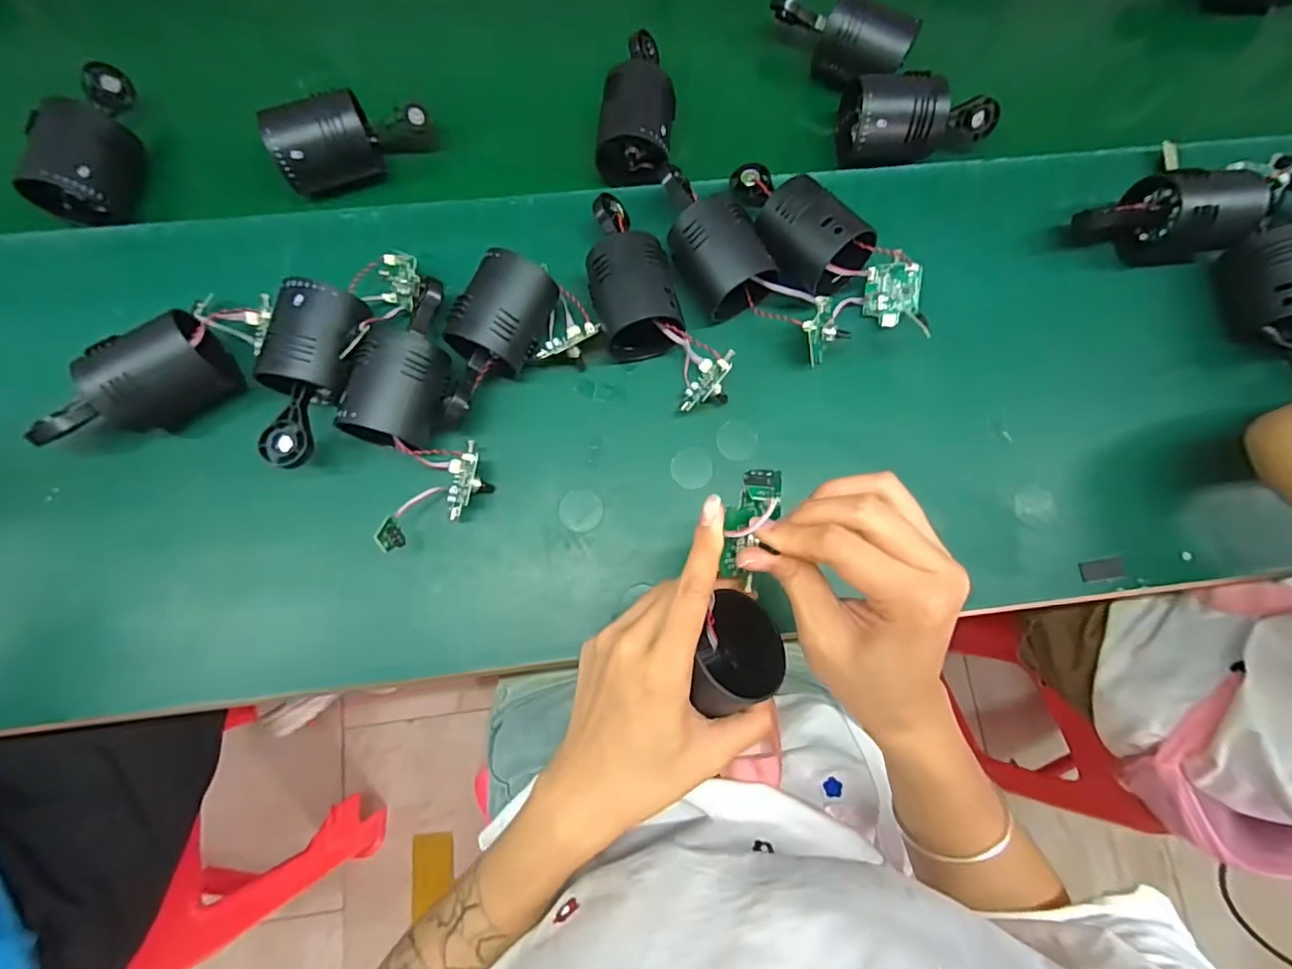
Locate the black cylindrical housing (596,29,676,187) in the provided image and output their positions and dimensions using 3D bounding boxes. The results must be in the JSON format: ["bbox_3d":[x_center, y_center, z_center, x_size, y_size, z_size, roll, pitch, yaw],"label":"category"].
[{"bbox_3d":[-0.006,-0.290,0.424,0.053,0.045,0.114,4,77,-1],"label":"black cylindrical housing"}]

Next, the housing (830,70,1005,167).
[{"bbox_3d":[0.212,-0.278,0.429,0.114,0.055,0.057,-1,77,-2],"label":"housing"}]

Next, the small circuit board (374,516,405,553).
[{"bbox_3d":[-0.160,0.031,0.344,0.008,0.020,0.021,-23,87,30],"label":"small circuit board"}]

